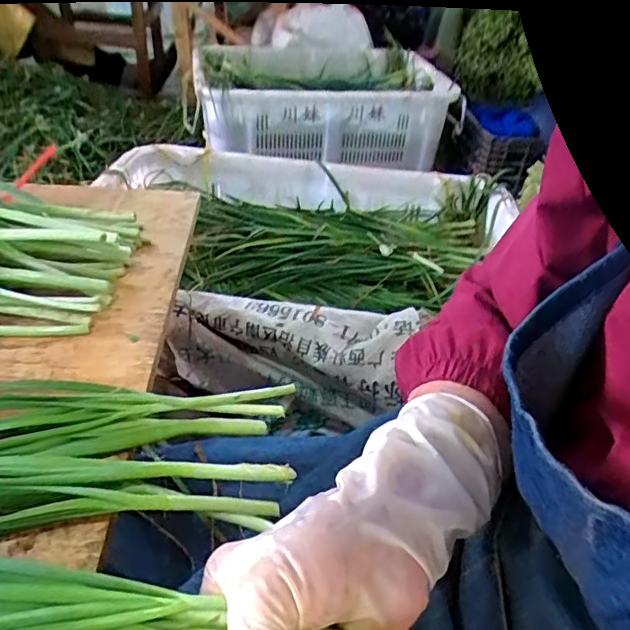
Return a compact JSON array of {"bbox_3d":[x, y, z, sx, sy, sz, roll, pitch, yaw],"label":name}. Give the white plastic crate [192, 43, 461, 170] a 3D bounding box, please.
[{"bbox_3d":[-0.008,-0.549,1.436,0.590,0.215,0.412,-6,40,-13],"label":"white plastic crate"}]

